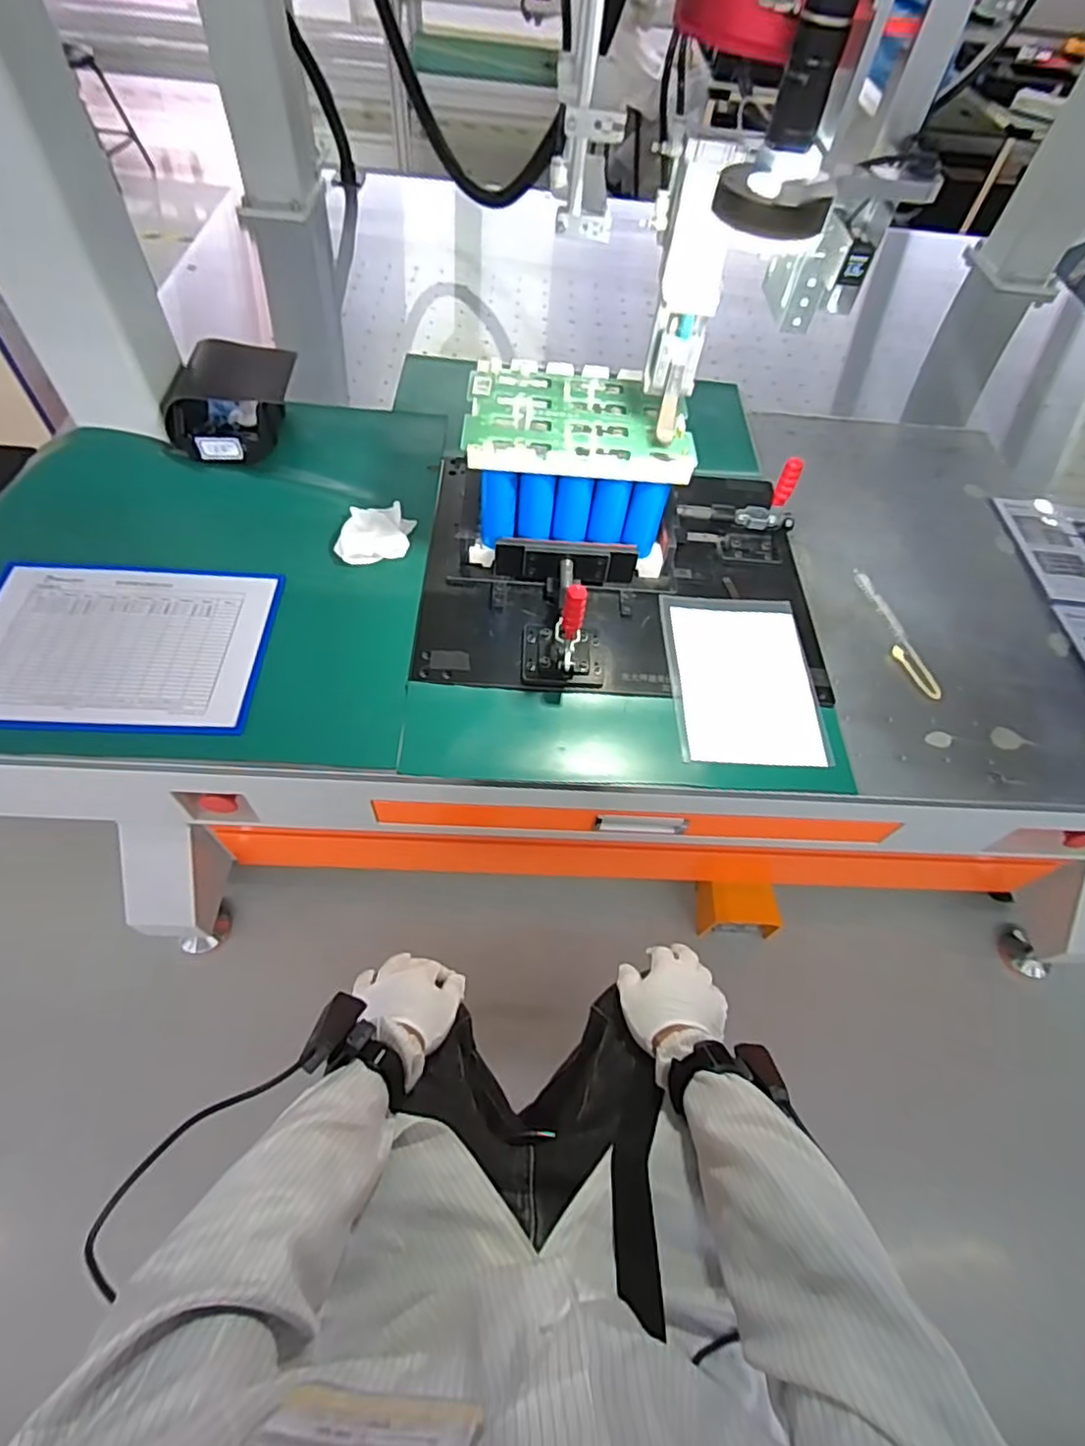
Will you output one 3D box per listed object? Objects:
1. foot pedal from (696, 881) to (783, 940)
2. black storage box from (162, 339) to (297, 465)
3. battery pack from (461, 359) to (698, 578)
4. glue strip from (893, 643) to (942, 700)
[{"bbox_3d":[0.408,0.384,1.329,0.158,0.117,0.096,3,57,-3],"label":"foot pedal"},{"bbox_3d":[-0.424,-0.436,0.871,0.132,0.081,0.189,8,57,0],"label":"black storage box"},{"bbox_3d":[0.034,-0.298,0.774,0.233,0.168,0.181,3,57,-3],"label":"battery pack"},{"bbox_3d":[0.446,-0.061,0.760,0.026,0.005,0.080,-11,59,-12],"label":"glue strip"}]

